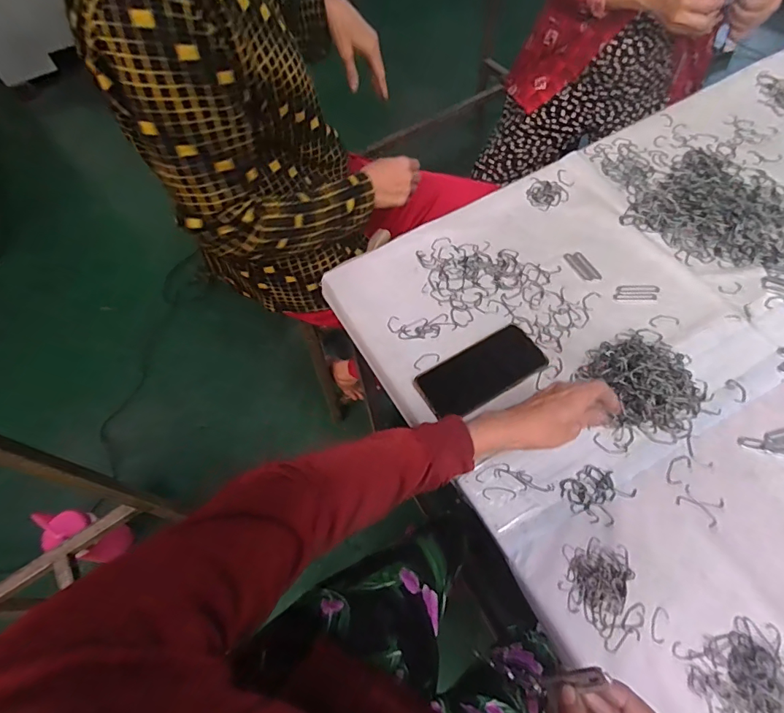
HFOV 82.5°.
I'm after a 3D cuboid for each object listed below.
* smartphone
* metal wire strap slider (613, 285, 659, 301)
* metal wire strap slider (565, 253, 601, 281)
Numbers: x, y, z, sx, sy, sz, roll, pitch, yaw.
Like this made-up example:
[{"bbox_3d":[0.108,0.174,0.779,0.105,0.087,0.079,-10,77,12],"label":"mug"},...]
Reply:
[{"bbox_3d":[0.115,0.020,0.584,0.161,0.010,0.077,-31,70,-8],"label":"smartphone"},{"bbox_3d":[0.351,-0.092,0.642,0.062,0.004,0.025,3,62,6],"label":"metal wire strap slider"},{"bbox_3d":[0.285,-0.134,0.667,0.026,0.004,0.061,-25,62,-9],"label":"metal wire strap slider"}]

